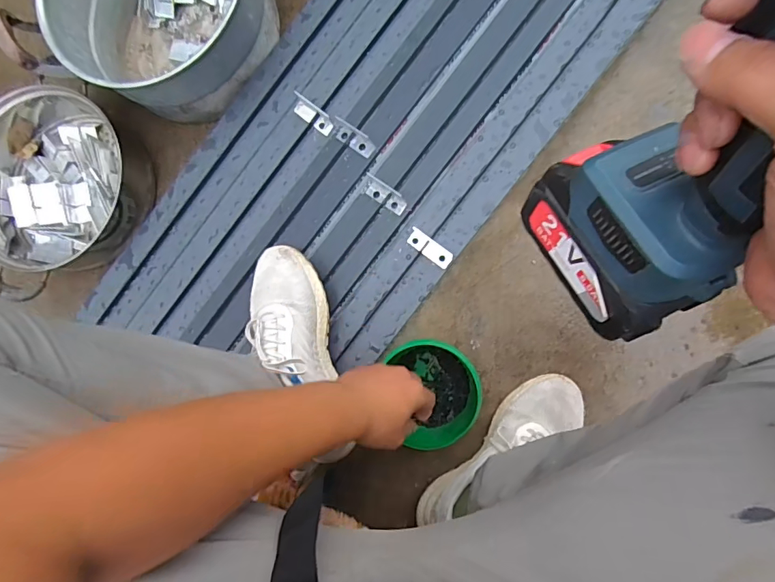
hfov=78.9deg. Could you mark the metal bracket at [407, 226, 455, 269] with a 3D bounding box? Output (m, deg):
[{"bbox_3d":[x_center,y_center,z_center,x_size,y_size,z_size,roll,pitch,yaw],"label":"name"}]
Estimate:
[{"bbox_3d":[0.059,-0.058,0.649,0.068,0.008,0.025,36,107,9],"label":"metal bracket"}]

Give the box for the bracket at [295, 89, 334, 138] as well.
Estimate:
[{"bbox_3d":[-0.109,-0.256,0.686,0.072,0.017,0.025,41,94,7],"label":"bracket"}]

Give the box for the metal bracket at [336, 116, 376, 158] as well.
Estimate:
[{"bbox_3d":[-0.046,-0.211,0.654,0.068,0.012,0.025,38,93,7],"label":"metal bracket"}]

